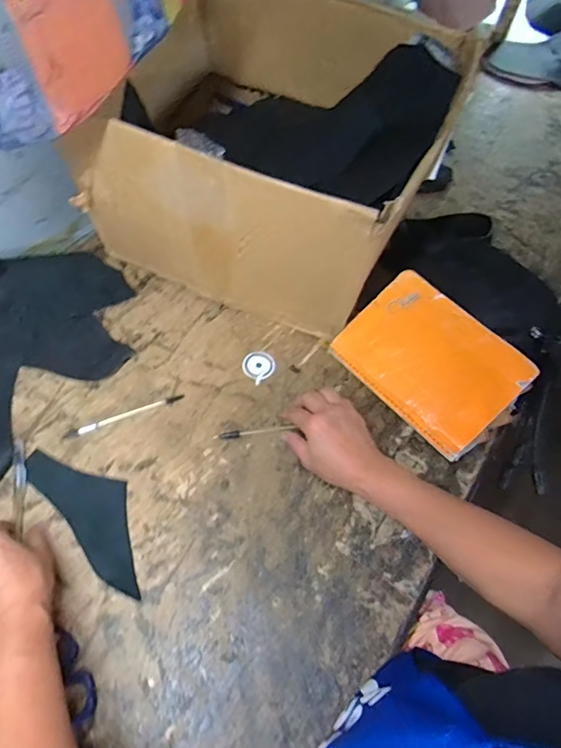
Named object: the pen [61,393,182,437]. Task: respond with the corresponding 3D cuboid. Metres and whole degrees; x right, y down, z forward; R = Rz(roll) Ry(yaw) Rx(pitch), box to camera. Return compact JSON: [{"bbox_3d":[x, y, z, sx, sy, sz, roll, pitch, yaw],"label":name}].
[{"bbox_3d":[-0.180,0.048,0.549,0.137,0.006,0.008,-20,62,-14],"label":"pen"}]

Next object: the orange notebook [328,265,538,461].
[{"bbox_3d":[0.174,-0.019,0.557,0.141,0.010,0.198,-44,64,1],"label":"orange notebook"}]

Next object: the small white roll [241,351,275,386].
[{"bbox_3d":[-0.027,-0.012,0.593,0.040,0.004,0.041,1,59,-2],"label":"small white roll"}]

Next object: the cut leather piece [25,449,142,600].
[{"bbox_3d":[-0.192,0.140,0.493,0.065,0.004,0.187,-38,67,-25],"label":"cut leather piece"}]

